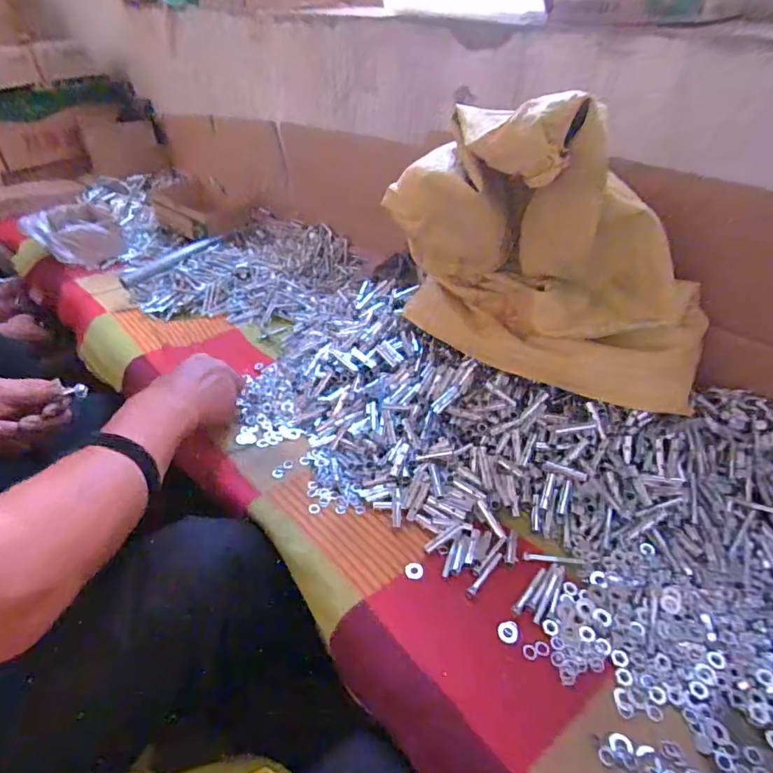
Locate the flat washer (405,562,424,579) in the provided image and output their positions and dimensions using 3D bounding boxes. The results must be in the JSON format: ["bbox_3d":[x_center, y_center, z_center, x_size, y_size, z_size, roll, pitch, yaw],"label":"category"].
[{"bbox_3d":[0.027,0.181,0.481,0.018,0.004,0.018,-3,44,3],"label":"flat washer"}]

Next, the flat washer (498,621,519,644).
[{"bbox_3d":[0.107,0.216,0.429,0.018,0.004,0.019,-2,43,1],"label":"flat washer"}]

